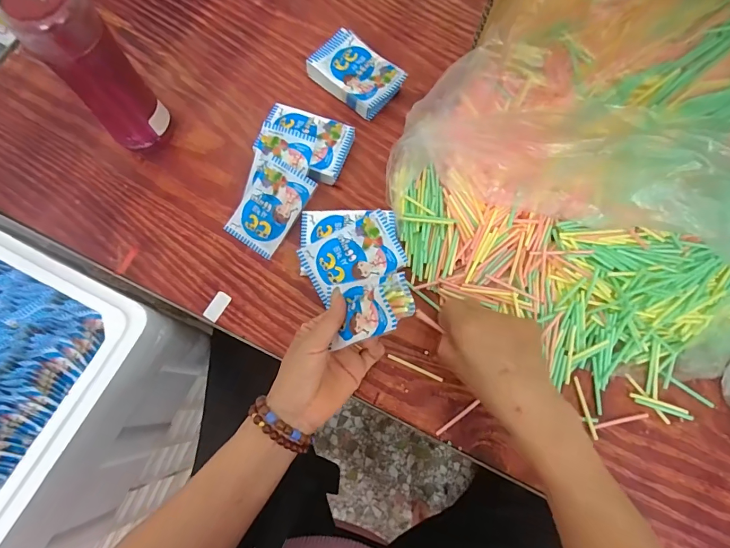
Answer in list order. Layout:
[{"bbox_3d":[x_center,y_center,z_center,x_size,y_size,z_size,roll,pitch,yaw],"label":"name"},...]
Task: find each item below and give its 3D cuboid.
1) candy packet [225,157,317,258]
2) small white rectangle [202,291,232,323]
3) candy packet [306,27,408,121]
[{"bbox_3d":[-0.110,-0.077,0.463,0.066,0.009,0.102,33,92,7],"label":"candy packet"},{"bbox_3d":[-0.164,0.036,0.446,0.018,0.005,0.033,30,76,9],"label":"small white rectangle"},{"bbox_3d":[-0.011,-0.254,0.516,0.108,0.031,0.073,42,78,11],"label":"candy packet"}]

